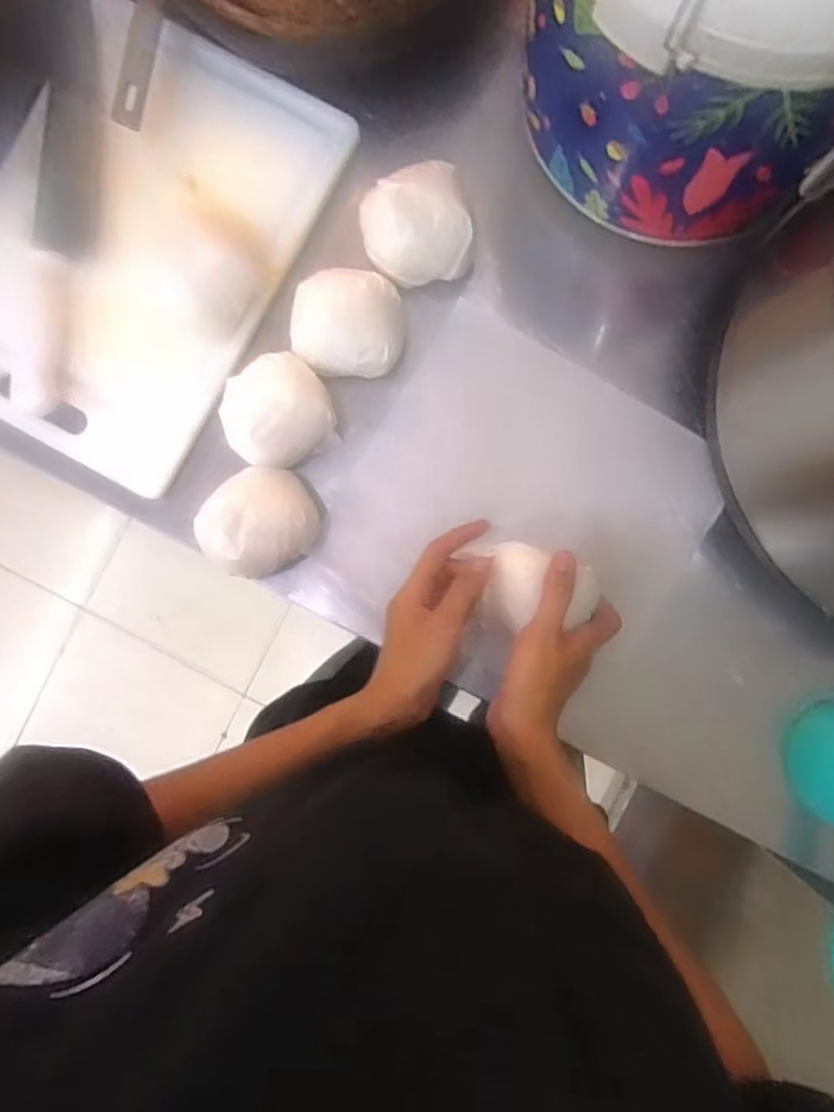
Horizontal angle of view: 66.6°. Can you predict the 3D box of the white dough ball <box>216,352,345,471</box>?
[{"bbox_3d":[-0.110,-0.114,0.495,0.079,0.059,0.080,0,90,2],"label":"white dough ball"}]

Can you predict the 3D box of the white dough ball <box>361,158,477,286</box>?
[{"bbox_3d":[-0.001,-0.259,0.494,0.080,0.052,0.077,0,90,2],"label":"white dough ball"}]

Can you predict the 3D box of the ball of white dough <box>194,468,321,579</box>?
[{"bbox_3d":[-0.122,-0.025,0.484,0.089,0.046,0.077,-31,88,2],"label":"ball of white dough"}]

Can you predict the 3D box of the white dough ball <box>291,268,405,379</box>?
[{"bbox_3d":[-0.057,-0.183,0.504,0.091,0.040,0.078,-2,90,2],"label":"white dough ball"}]

